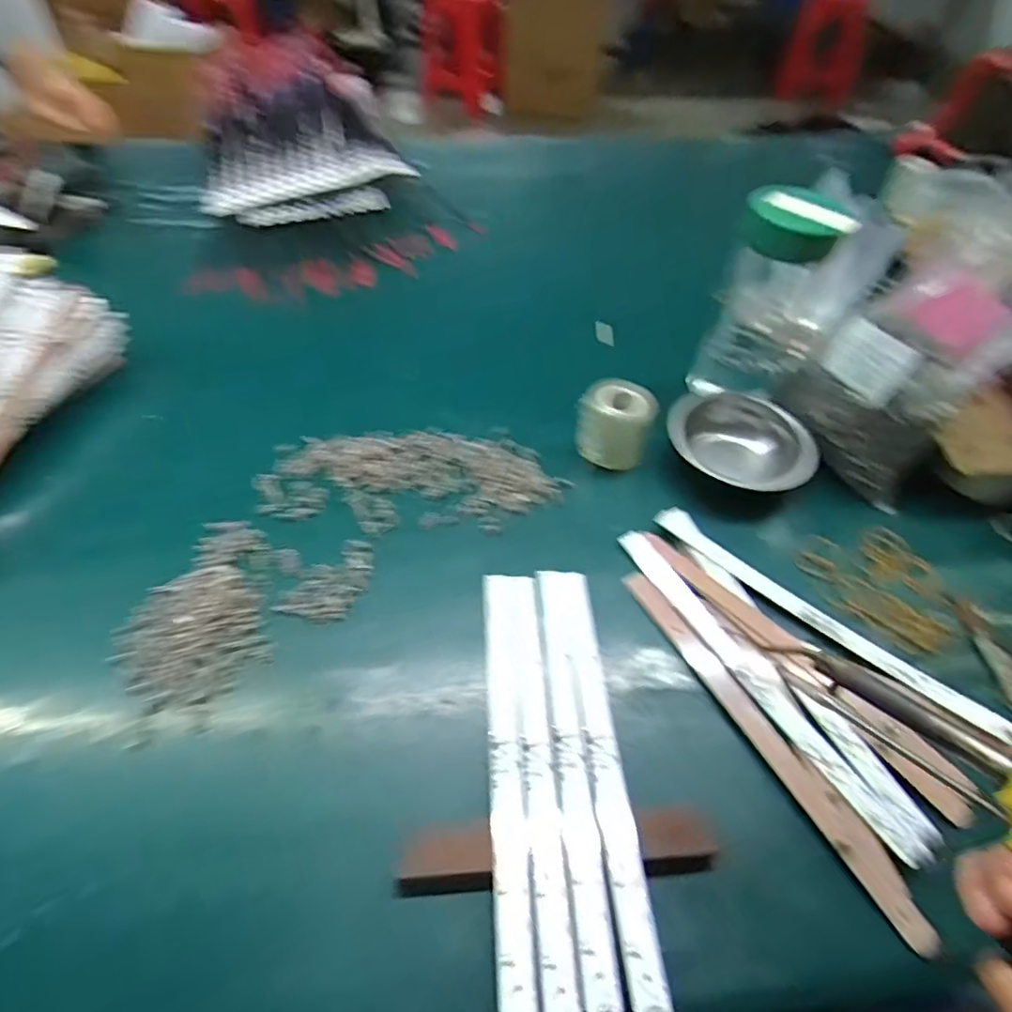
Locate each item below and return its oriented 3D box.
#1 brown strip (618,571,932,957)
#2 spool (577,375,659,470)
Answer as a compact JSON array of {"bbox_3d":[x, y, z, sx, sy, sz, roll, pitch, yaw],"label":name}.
[{"bbox_3d":[0.180,0.155,0.411,0.026,0.006,0.282,-26,55,-13],"label":"brown strip"},{"bbox_3d":[0.104,-0.077,0.559,0.069,0.063,0.060,21,53,13],"label":"spool"}]

